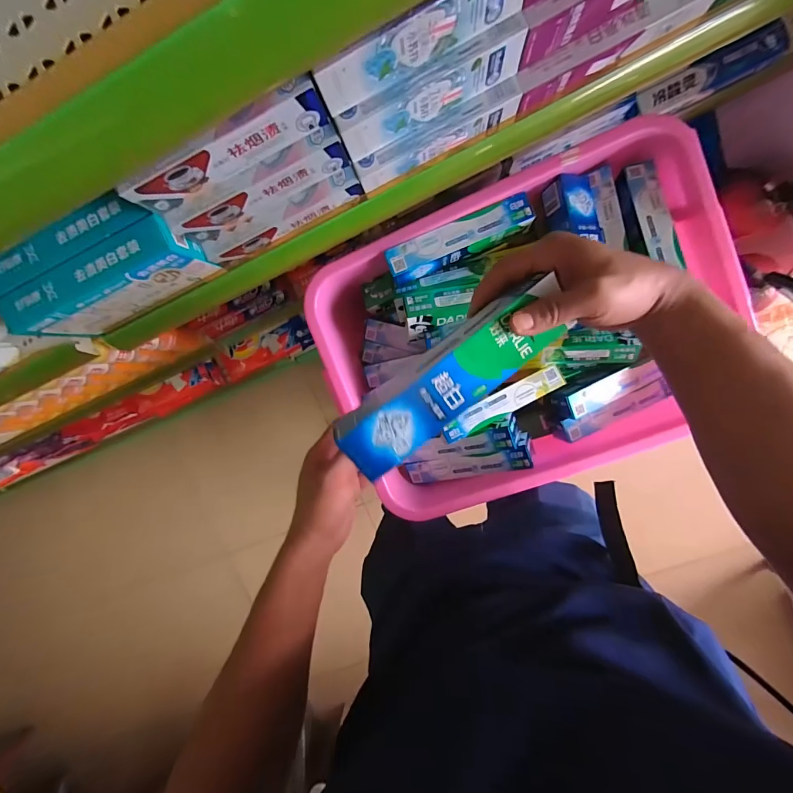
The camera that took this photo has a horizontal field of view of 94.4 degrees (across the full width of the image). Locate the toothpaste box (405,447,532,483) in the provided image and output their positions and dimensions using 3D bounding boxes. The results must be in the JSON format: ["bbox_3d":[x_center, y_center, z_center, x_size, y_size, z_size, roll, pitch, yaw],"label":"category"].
[{"bbox_3d":[0.113,0.105,0.582,0.199,0.033,0.042,-17,96,27],"label":"toothpaste box"}]

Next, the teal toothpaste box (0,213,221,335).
[{"bbox_3d":[-0.331,-0.133,0.436,0.215,0.097,0.046,-23,95,8],"label":"teal toothpaste box"}]

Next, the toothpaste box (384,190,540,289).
[{"bbox_3d":[0.085,-0.214,0.502,0.198,0.035,0.047,-21,95,8],"label":"toothpaste box"}]

